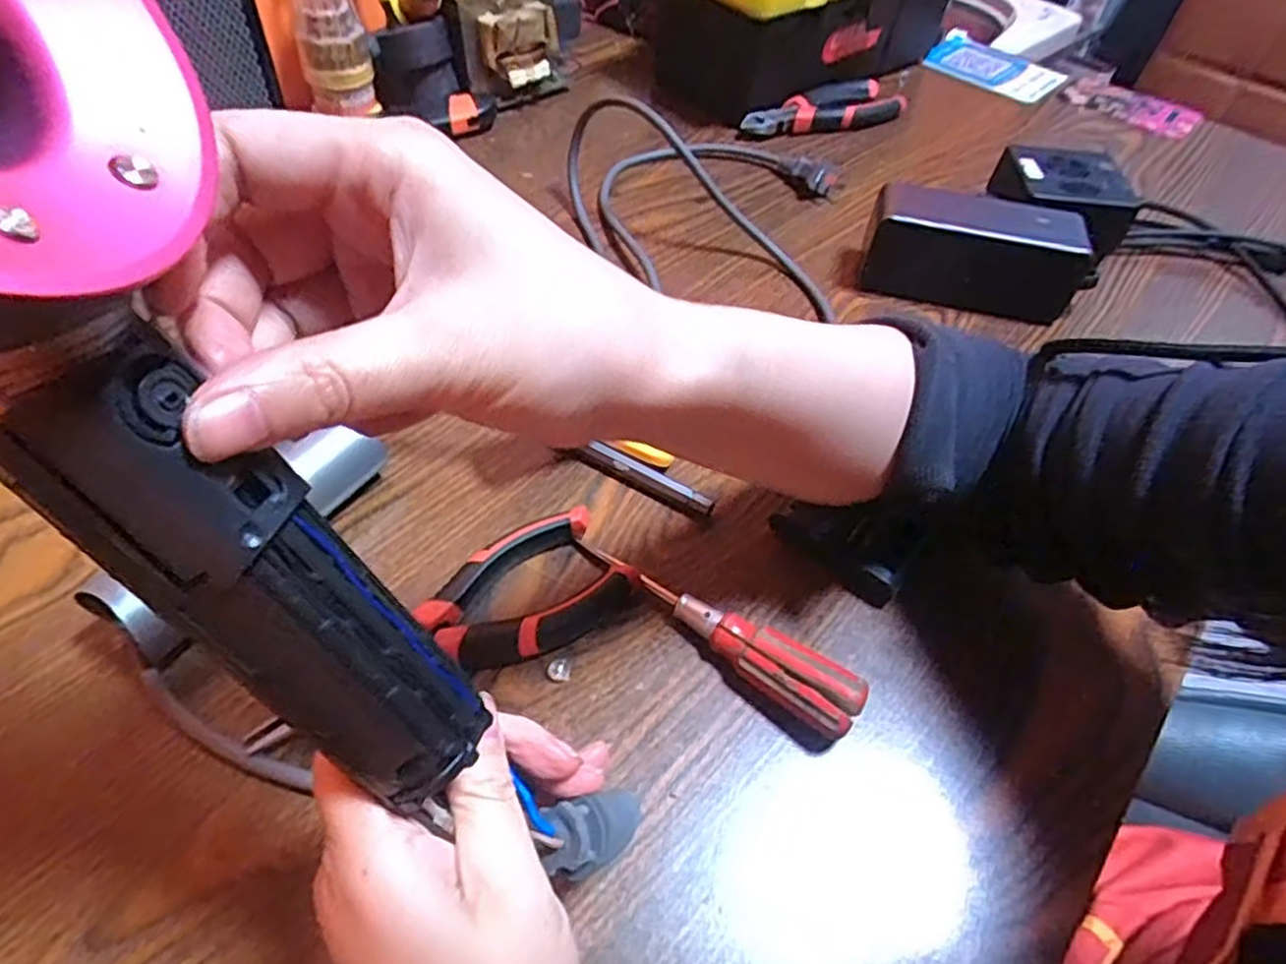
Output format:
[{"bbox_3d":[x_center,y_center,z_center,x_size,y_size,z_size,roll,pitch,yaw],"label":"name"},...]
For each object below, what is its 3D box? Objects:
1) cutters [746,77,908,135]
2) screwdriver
[{"bbox_3d":[0.162,-0.324,0.644,0.156,0.029,0.045,-20,55,-19],"label":"cutters"},{"bbox_3d":[0.029,0.059,0.314,0.135,0.025,0.022,33,53,21],"label":"screwdriver"}]

